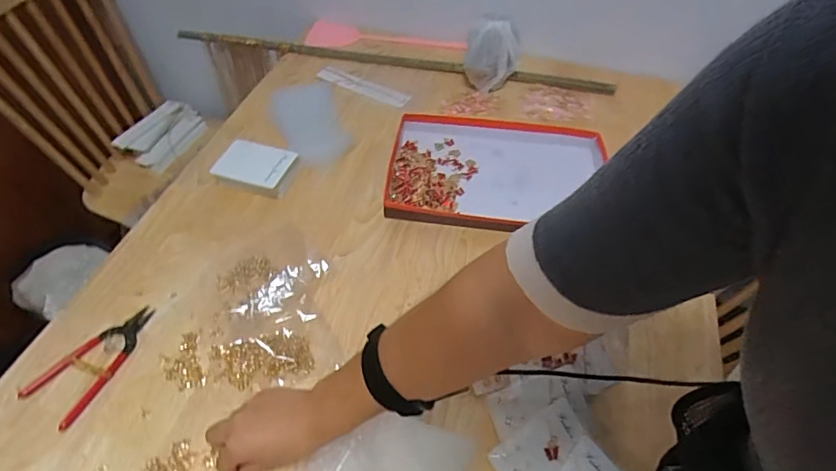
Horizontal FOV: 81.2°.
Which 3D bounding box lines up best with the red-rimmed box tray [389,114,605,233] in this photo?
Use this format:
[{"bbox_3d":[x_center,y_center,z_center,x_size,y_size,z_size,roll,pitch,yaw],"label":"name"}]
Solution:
[{"bbox_3d":[0.122,-0.100,0.768,0.330,0.031,0.220,7,51,3],"label":"red-rimmed box tray"}]

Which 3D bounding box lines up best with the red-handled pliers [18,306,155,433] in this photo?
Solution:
[{"bbox_3d":[-0.372,0.142,0.572,0.074,0.007,0.149,26,54,17],"label":"red-handled pliers"}]

